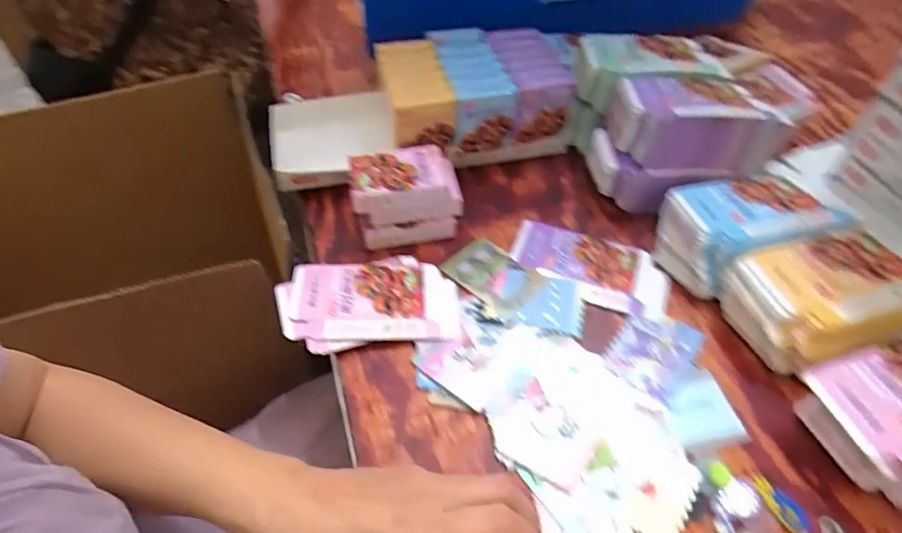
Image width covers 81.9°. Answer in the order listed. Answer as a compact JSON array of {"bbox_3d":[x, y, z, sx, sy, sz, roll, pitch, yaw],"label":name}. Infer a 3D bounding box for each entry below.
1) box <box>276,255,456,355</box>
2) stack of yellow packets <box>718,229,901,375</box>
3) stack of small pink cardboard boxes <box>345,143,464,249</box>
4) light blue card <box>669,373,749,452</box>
[{"bbox_3d":[-0.074,0.032,0.474,0.157,0.014,0.093,-5,50,-5],"label":"box"},{"bbox_3d":[0.319,0.033,0.445,0.146,0.068,0.099,-13,51,-12],"label":"stack of yellow packets"},{"bbox_3d":[-0.046,-0.071,0.525,0.103,0.068,0.067,-12,50,-11],"label":"stack of small pink cardboard boxes"},{"bbox_3d":[0.201,0.116,0.416,0.053,0.007,0.058,-11,50,-10],"label":"light blue card"}]

